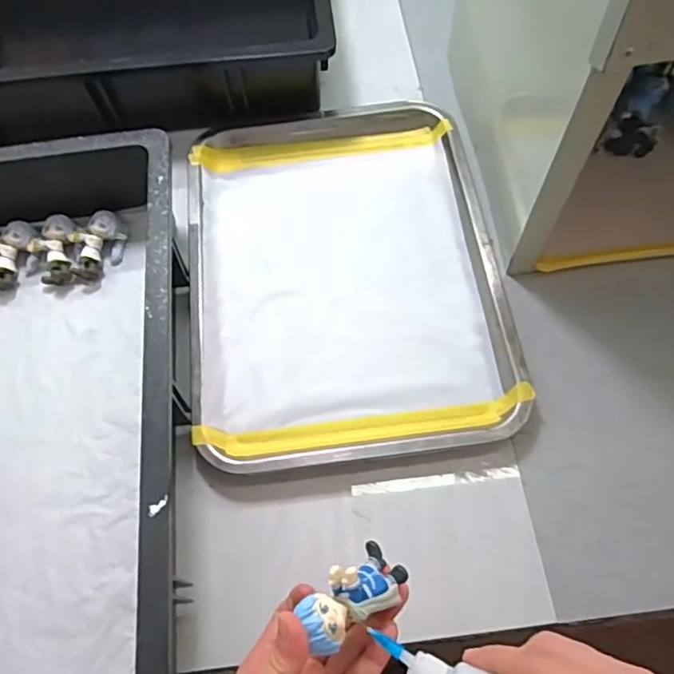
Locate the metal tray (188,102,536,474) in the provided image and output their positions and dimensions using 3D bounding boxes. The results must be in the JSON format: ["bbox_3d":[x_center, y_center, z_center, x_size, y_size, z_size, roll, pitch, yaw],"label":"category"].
[{"bbox_3d":[0.004,-0.066,0.518,0.261,0.029,0.353,-7,64,-3],"label":"metal tray"}]

